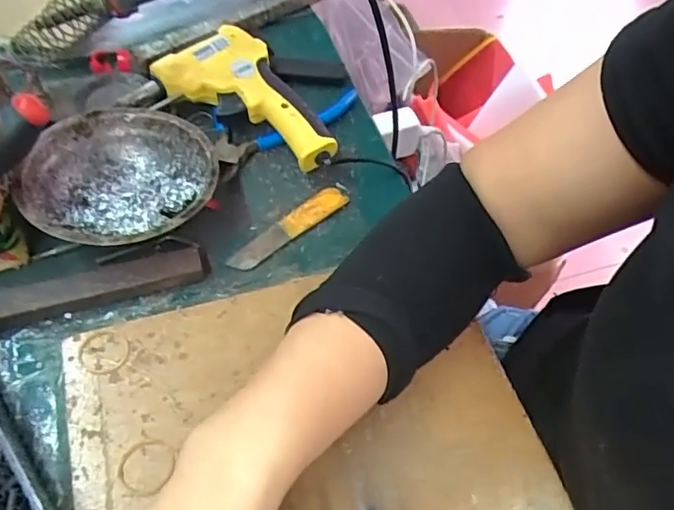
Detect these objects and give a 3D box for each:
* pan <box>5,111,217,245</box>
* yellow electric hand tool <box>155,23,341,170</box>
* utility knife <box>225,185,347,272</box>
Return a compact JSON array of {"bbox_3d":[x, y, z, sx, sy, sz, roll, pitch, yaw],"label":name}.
[{"bbox_3d":[-0.146,-0.048,0.381,0.120,0.045,0.124,2,57,-3],"label":"pan"},{"bbox_3d":[-0.060,-0.127,0.442,0.153,0.038,0.079,27,59,13],"label":"yellow electric hand tool"},{"bbox_3d":[-0.033,-0.021,0.399,0.100,0.006,0.021,-37,67,-25],"label":"utility knife"}]

